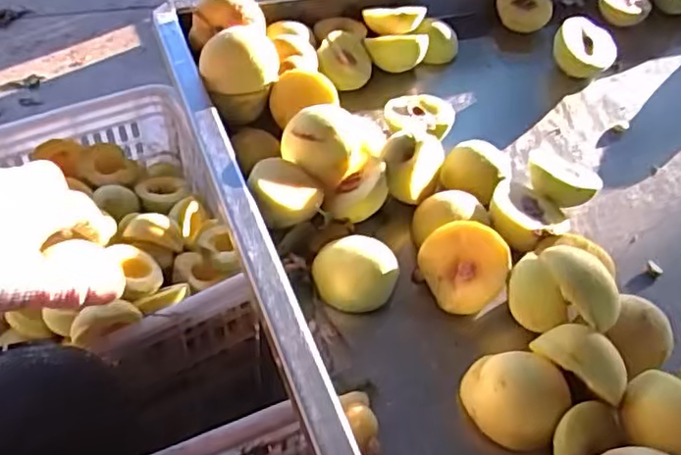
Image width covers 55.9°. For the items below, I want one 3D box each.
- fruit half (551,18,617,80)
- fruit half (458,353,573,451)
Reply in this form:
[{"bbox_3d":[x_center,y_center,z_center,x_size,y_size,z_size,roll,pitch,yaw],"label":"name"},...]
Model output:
[{"bbox_3d":[0.264,-0.194,0.697,0.064,0.033,0.059,27,70,6],"label":"fruit half"},{"bbox_3d":[0.113,0.108,0.417,0.062,0.028,0.056,33,53,20],"label":"fruit half"}]

